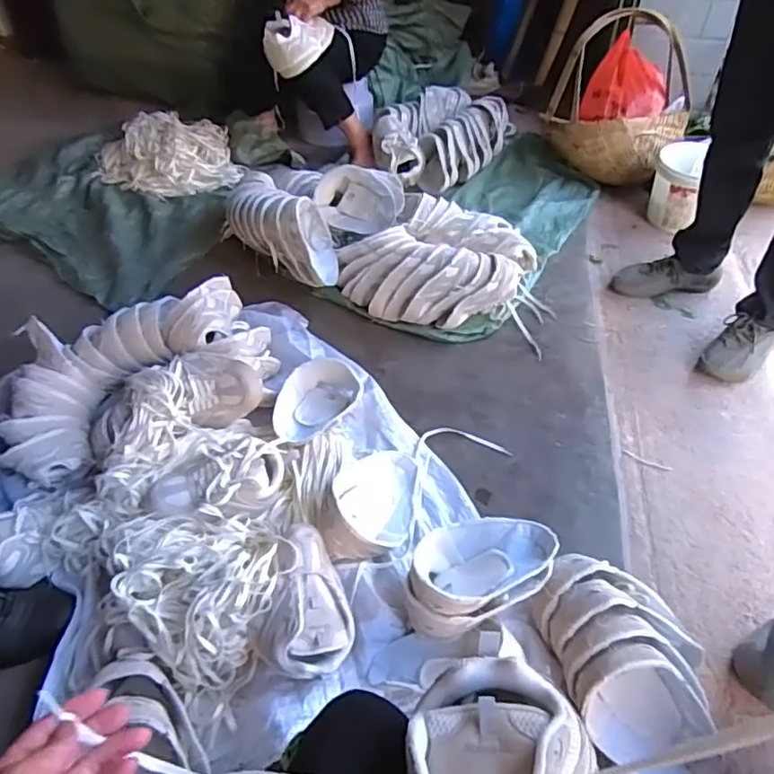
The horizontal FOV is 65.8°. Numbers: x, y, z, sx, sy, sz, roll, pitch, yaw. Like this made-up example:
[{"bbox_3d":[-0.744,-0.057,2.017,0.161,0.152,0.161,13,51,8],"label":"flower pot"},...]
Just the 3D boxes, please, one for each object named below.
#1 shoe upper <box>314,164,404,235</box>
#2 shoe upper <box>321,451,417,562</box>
[{"bbox_3d":[-0.075,-0.458,1.470,0.237,0.104,0.145,15,50,15],"label":"shoe upper"},{"bbox_3d":[-0.025,0.188,1.024,0.139,0.089,0.226,6,48,7],"label":"shoe upper"}]

